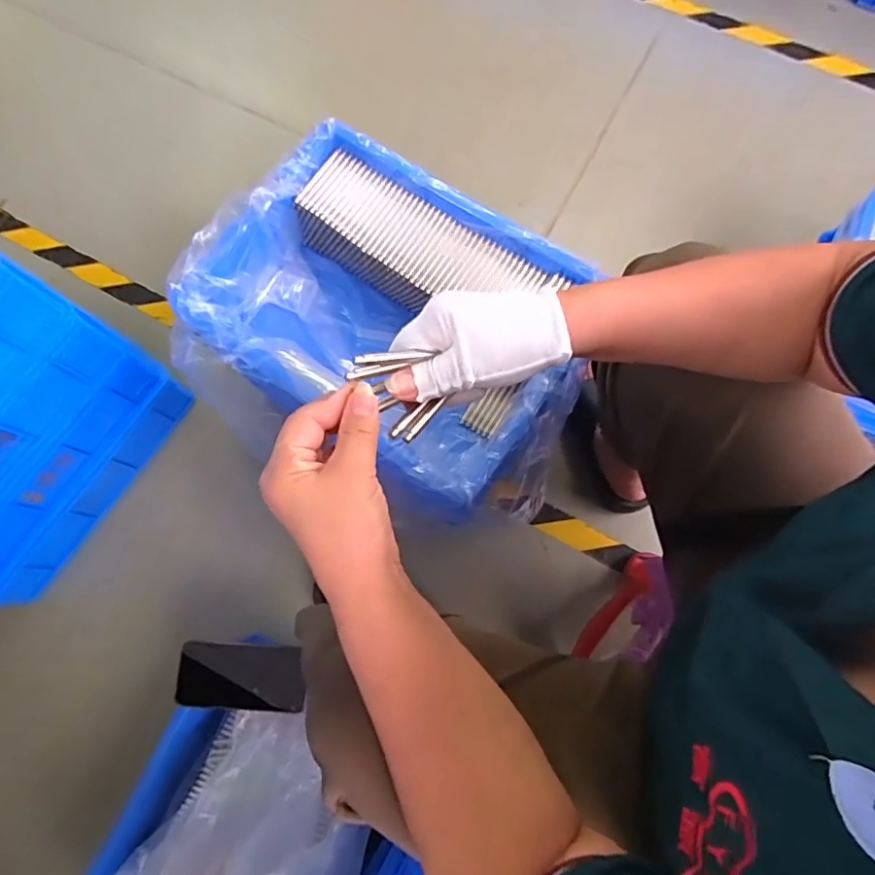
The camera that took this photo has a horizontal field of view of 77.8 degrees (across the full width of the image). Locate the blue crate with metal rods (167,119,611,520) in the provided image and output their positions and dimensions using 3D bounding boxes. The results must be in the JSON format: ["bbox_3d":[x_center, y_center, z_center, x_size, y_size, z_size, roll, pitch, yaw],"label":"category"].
[{"bbox_3d":[-0.053,-0.142,0.646,0.415,0.126,0.321,33,78,9],"label":"blue crate with metal rods"}]

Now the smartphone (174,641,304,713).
[{"bbox_3d":[-0.242,0.296,0.673,0.149,0.010,0.076,6,79,-6],"label":"smartphone"}]

